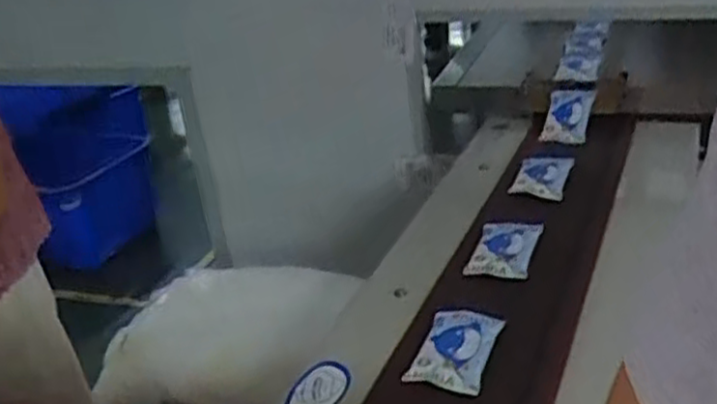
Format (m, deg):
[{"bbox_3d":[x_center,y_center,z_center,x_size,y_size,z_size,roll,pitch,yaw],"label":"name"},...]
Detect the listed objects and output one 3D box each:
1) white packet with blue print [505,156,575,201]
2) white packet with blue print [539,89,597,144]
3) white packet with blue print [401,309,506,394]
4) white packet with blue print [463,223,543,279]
[{"bbox_3d":[0.326,-0.048,1.321,0.088,0.018,0.149,9,29,19],"label":"white packet with blue print"},{"bbox_3d":[0.432,-0.181,1.534,0.089,0.008,0.160,6,51,23],"label":"white packet with blue print"},{"bbox_3d":[0.118,0.177,0.901,0.082,0.011,0.145,9,29,19],"label":"white packet with blue print"},{"bbox_3d":[0.217,0.067,1.104,0.084,0.013,0.147,9,29,19],"label":"white packet with blue print"}]

